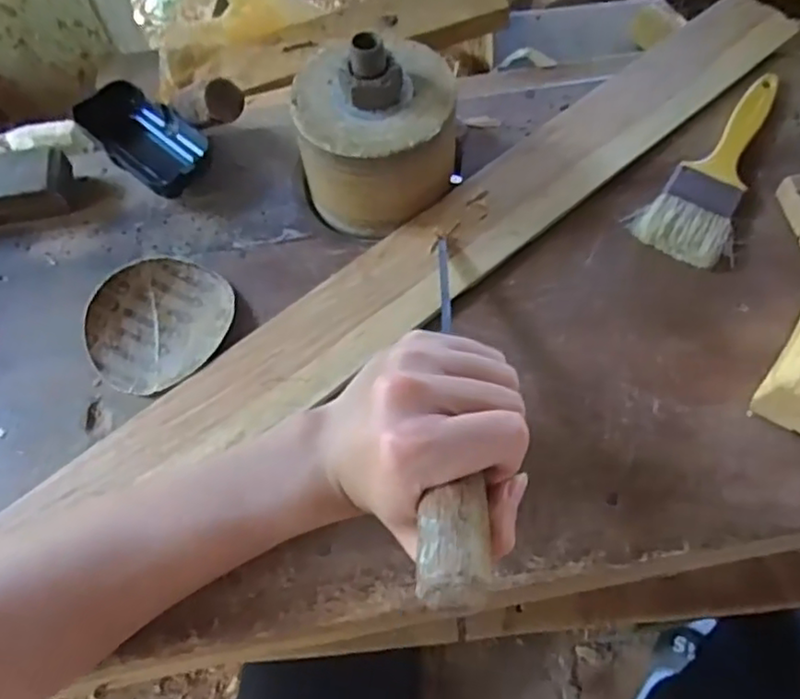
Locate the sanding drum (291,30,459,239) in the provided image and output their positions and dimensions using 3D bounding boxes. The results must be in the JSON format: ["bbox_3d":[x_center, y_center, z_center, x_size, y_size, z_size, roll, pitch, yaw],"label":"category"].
[{"bbox_3d":[-0.014,-0.141,0.403,0.099,0.091,0.096,-2,63,0],"label":"sanding drum"}]

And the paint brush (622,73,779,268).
[{"bbox_3d":[0.214,-0.128,0.434,0.061,0.013,0.173,28,67,14],"label":"paint brush"}]

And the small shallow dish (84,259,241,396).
[{"bbox_3d":[-0.147,-0.017,0.396,0.085,0.013,0.088,0,63,1],"label":"small shallow dish"}]

